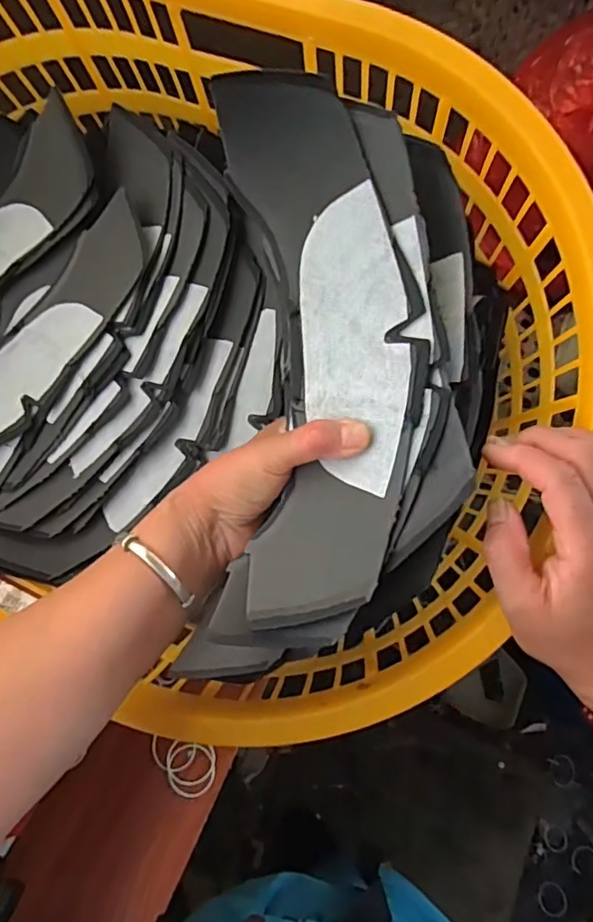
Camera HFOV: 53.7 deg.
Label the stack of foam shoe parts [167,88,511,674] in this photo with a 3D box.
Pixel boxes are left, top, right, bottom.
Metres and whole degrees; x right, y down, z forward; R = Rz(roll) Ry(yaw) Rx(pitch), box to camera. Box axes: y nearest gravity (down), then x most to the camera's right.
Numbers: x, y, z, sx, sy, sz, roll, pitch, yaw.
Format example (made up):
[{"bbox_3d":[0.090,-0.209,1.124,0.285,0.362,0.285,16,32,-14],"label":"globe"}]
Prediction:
[{"bbox_3d":[0.028,-0.037,0.331,0.163,0.088,0.307,4,80,2],"label":"stack of foam shoe parts"}]

